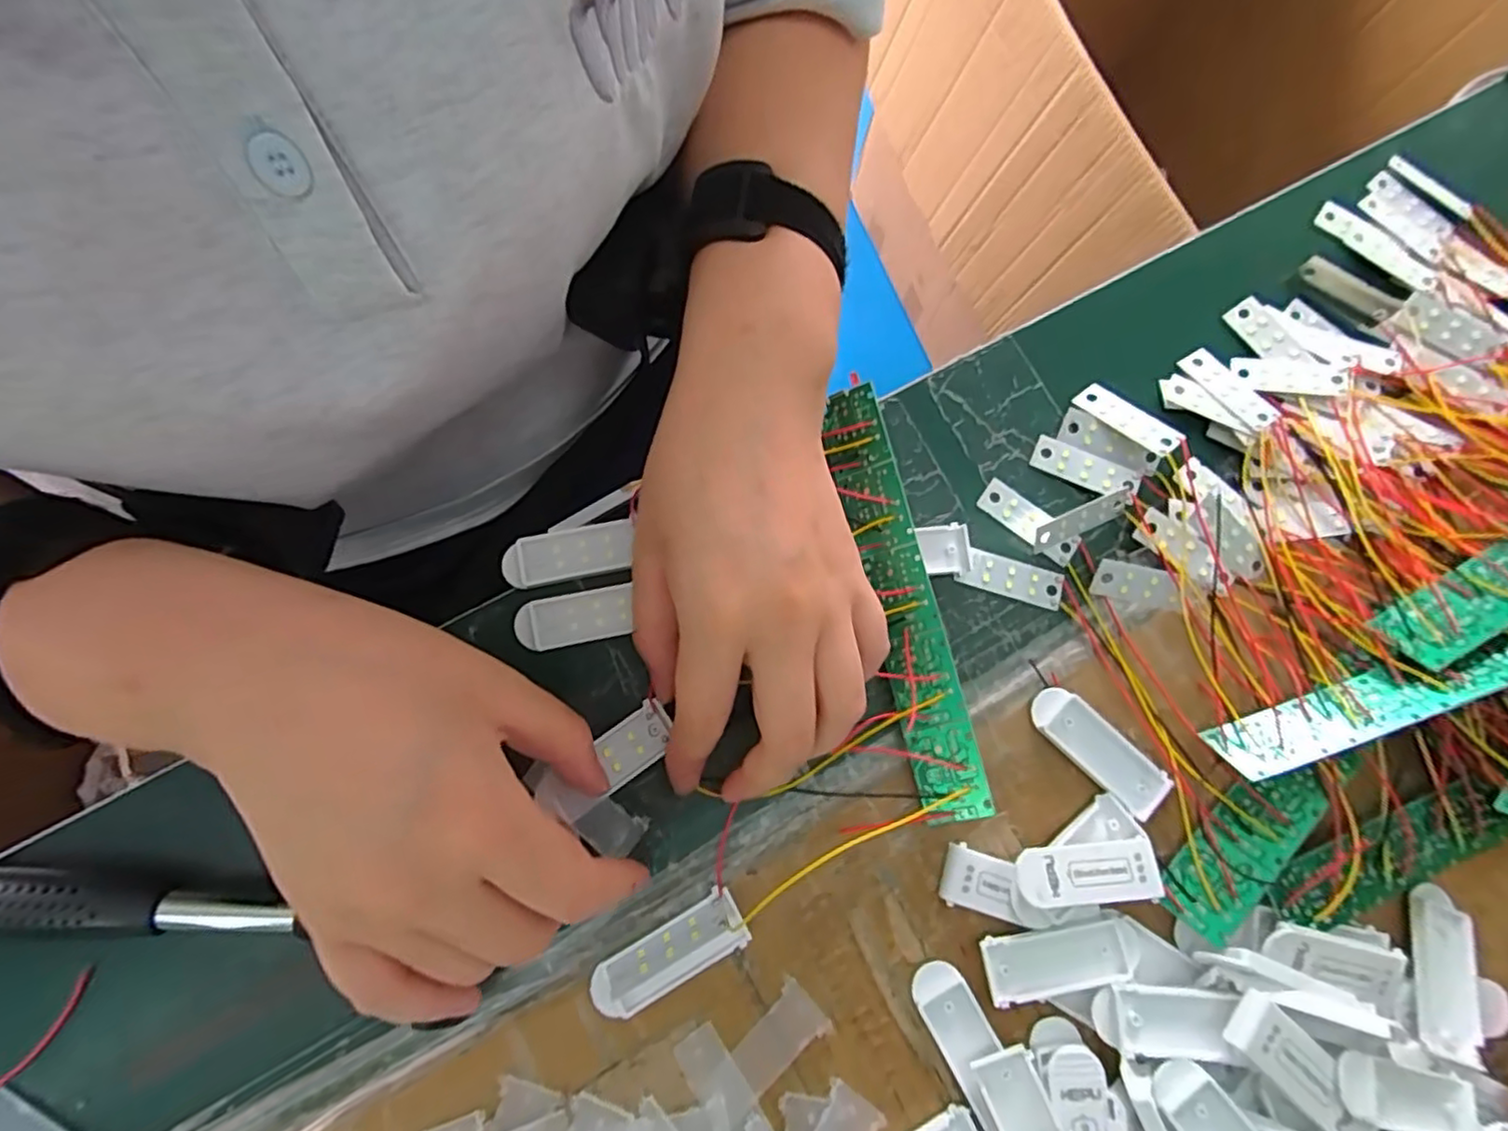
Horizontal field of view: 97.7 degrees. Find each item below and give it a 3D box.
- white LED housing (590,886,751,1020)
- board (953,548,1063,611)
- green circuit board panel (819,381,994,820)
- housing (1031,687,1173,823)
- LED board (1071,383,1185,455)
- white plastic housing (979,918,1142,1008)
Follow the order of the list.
[{"bbox_3d":[-0.030,0.139,0.234,0.057,0.015,0.020,-28,81,-9],"label":"white LED housing"},{"bbox_3d":[0.109,0.005,0.279,0.044,0.004,0.016,16,77,-1],"label":"board"},{"bbox_3d":[0.057,0.011,0.262,0.026,0.004,0.172,-19,77,26],"label":"green circuit board panel"},{"bbox_3d":[0.136,0.073,0.259,0.059,0.006,0.020,42,78,5],"label":"housing"},{"bbox_3d":[0.166,-0.065,0.293,0.014,0.007,0.047,-39,62,-11],"label":"LED board"},{"bbox_3d":[0.112,0.142,0.236,0.056,0.004,0.022,-5,78,-5],"label":"white plastic housing"}]

